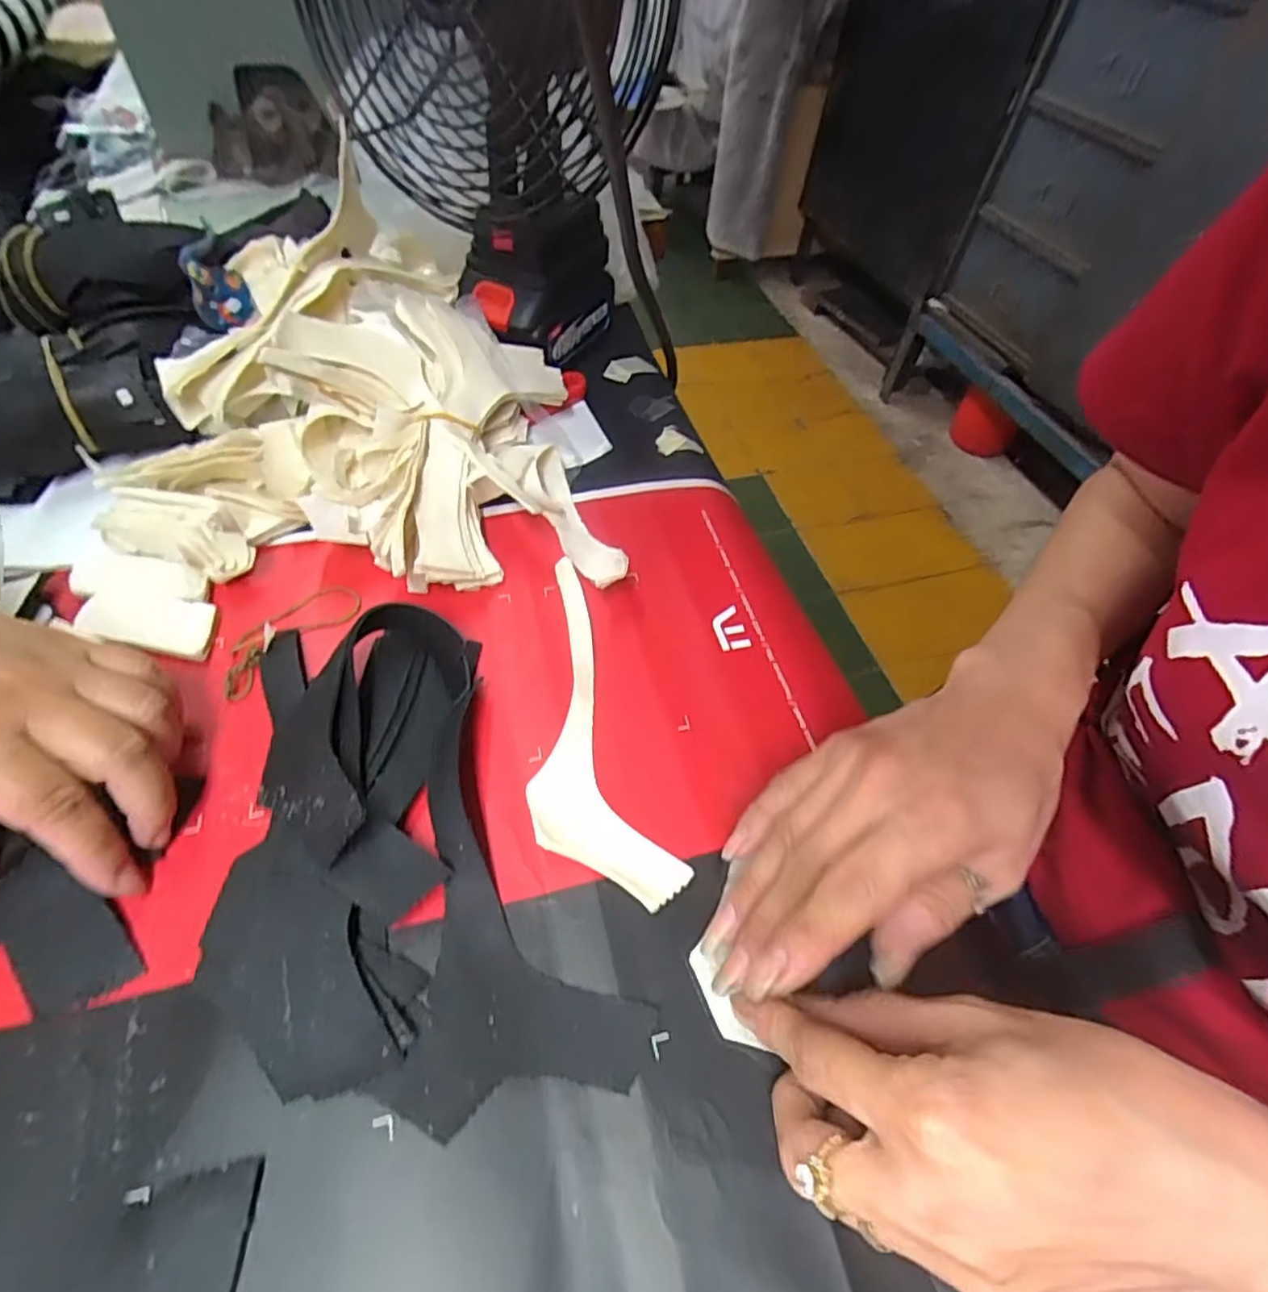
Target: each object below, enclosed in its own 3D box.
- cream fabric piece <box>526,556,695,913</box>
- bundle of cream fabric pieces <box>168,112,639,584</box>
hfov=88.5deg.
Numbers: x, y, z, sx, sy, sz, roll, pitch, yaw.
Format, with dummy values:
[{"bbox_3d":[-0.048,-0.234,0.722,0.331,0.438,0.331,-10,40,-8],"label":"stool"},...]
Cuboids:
[{"bbox_3d":[-0.031,0.033,0.304,0.055,0.008,0.181,-11,55,-18],"label":"cream fabric piece"},{"bbox_3d":[-0.147,-0.139,0.376,0.229,0.082,0.261,-9,54,-11],"label":"bundle of cream fabric pieces"}]

